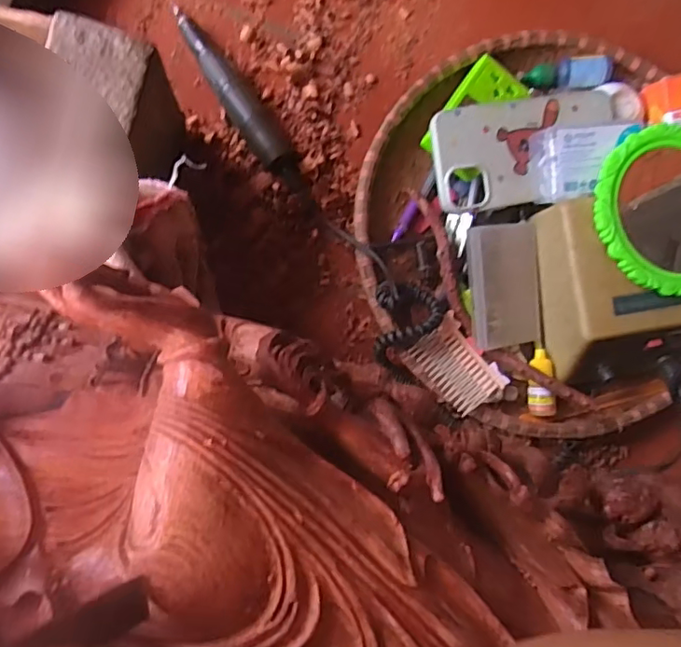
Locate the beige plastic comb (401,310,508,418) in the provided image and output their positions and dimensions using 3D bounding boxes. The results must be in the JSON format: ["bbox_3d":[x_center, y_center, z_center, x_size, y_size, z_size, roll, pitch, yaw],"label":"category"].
[{"bbox_3d":[0.094,0.035,0.460,0.056,0.014,0.071,-41,91,-8],"label":"beige plastic comb"}]

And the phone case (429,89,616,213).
[{"bbox_3d":[0.148,-0.138,0.457,0.154,0.011,0.079,-12,101,-11],"label":"phone case"}]

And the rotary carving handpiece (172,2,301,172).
[{"bbox_3d":[-0.091,-0.193,0.470,0.033,0.025,0.165,-38,91,-8],"label":"rotary carving handpiece"}]

